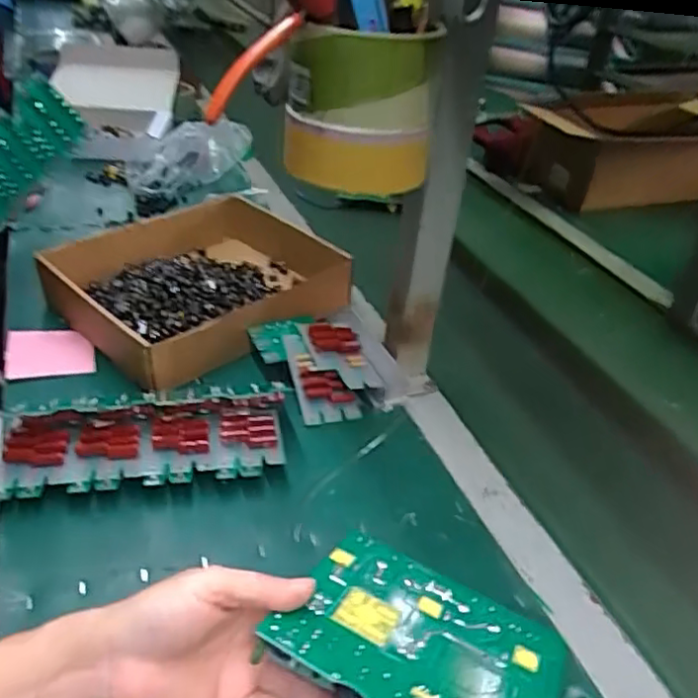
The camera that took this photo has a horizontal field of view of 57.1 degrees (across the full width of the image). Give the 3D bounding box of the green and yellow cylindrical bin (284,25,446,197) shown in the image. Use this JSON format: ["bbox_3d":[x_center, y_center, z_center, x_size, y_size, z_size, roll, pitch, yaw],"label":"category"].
[{"bbox_3d":[0.009,-0.191,0.516,0.121,0.119,0.095,0,36,-6],"label":"green and yellow cylindrical bin"}]

